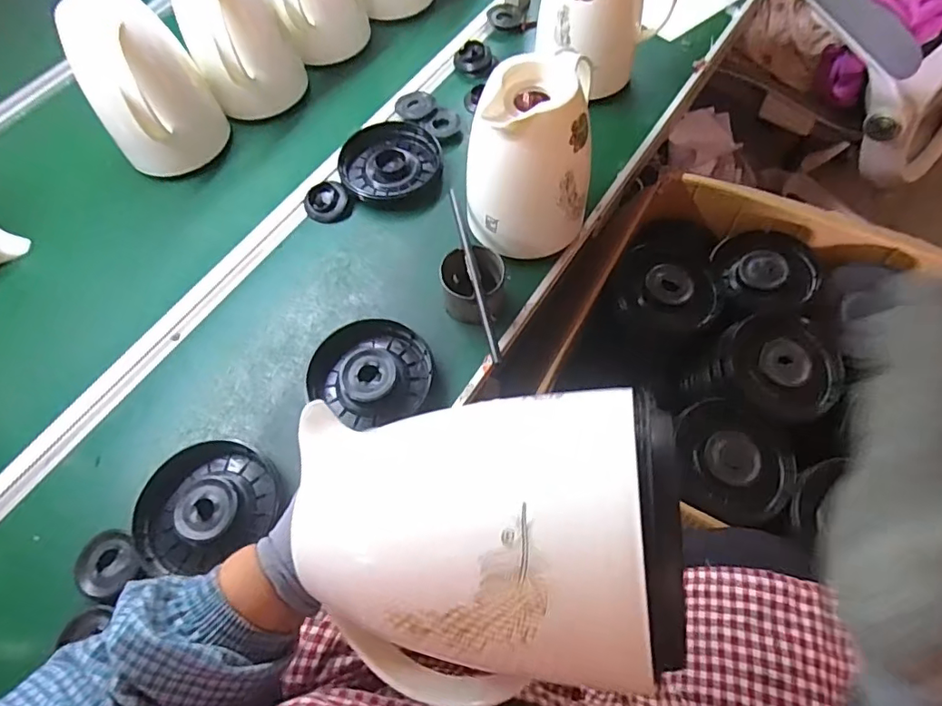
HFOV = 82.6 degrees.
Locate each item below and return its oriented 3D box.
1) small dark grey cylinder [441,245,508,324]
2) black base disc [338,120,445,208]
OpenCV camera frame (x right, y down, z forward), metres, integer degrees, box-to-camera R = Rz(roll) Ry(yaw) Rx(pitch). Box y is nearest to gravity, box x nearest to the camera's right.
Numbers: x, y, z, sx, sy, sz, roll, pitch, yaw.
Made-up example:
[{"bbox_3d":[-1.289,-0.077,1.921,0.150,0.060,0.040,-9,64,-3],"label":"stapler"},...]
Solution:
[{"bbox_3d":[0.000,-0.076,0.613,0.077,0.063,0.088,24,66,15],"label":"small dark grey cylinder"},{"bbox_3d":[-0.104,-0.259,0.720,0.129,0.023,0.135,-1,62,3],"label":"black base disc"}]

